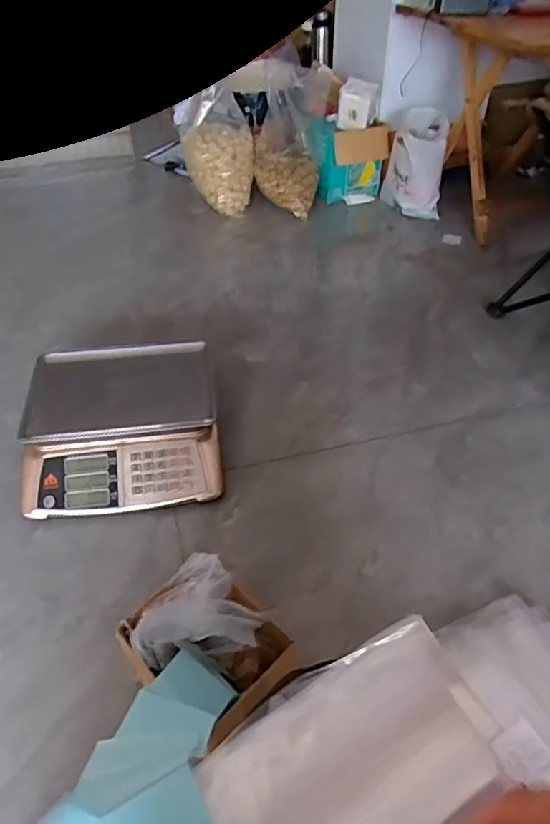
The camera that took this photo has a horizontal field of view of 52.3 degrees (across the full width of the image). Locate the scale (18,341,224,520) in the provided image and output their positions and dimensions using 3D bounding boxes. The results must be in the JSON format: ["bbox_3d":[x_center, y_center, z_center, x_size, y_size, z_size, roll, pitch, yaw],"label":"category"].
[{"bbox_3d":[-0.269,0.021,0.993,0.329,0.118,0.303,-7,45,-6],"label":"scale"}]

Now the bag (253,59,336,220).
[{"bbox_3d":[0.029,-0.786,1.627,0.210,0.394,0.178,10,23,9],"label":"bag"}]

